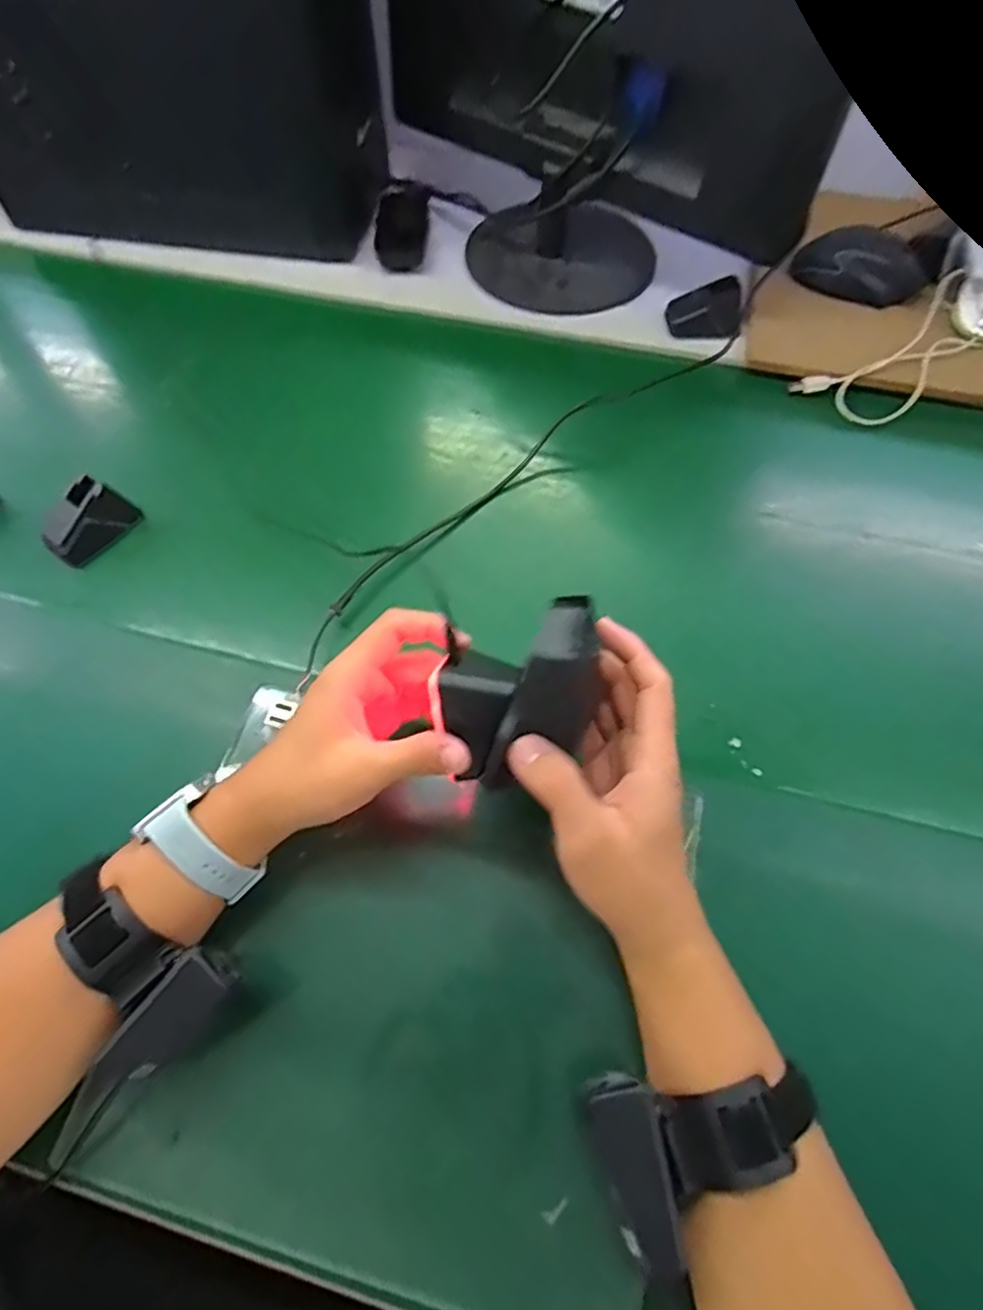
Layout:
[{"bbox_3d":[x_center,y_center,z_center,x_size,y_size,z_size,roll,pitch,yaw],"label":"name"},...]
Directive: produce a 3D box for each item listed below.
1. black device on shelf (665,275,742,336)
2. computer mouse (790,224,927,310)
[{"bbox_3d":[0.195,-0.313,0.588,0.067,0.040,0.043,5,63,4],"label":"black device on shelf"},{"bbox_3d":[0.346,-0.365,0.603,0.119,0.034,0.058,20,65,11],"label":"computer mouse"}]

